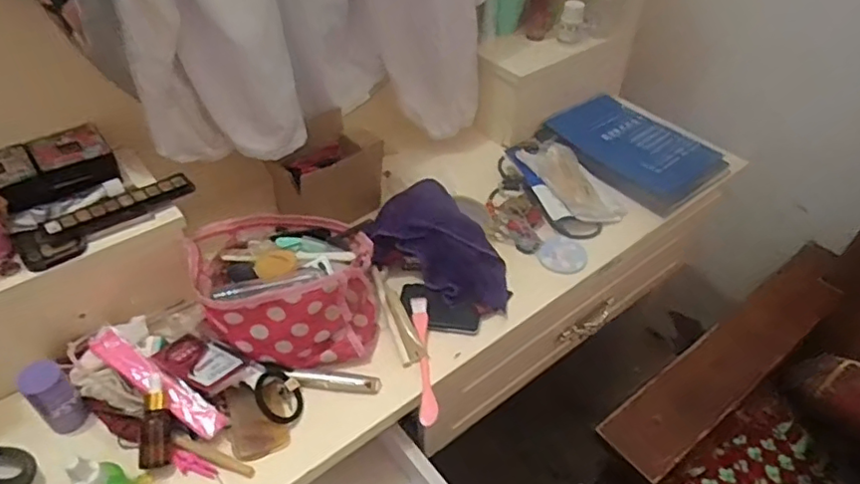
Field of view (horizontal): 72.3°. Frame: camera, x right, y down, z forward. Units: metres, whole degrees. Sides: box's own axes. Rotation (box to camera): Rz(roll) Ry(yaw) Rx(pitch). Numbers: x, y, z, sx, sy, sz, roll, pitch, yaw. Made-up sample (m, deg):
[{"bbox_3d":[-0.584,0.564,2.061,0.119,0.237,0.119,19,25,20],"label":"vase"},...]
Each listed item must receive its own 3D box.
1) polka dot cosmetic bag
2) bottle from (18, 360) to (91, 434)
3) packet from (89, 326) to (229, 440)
[{"bbox_3d":[-0.151,0.041,0.631,0.173,0.083,0.166,-10,45,-13],"label":"polka dot cosmetic bag"},{"bbox_3d":[-0.352,0.145,0.552,0.031,0.078,0.033,33,52,28],"label":"bottle"},{"bbox_3d":[-0.265,0.134,0.569,0.156,0.020,0.027,33,50,10],"label":"packet"}]

